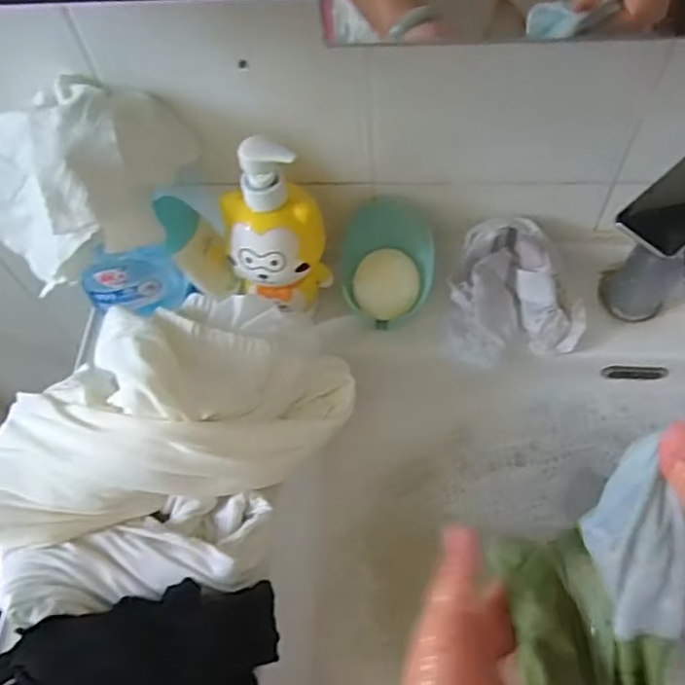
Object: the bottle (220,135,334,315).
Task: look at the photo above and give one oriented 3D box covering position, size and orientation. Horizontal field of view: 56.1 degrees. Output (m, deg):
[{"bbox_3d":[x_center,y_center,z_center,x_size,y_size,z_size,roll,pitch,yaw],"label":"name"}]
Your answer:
[{"bbox_3d":[-0.055,-0.093,0.507,0.078,0.158,0.074,-19,61,-7],"label":"bottle"}]

